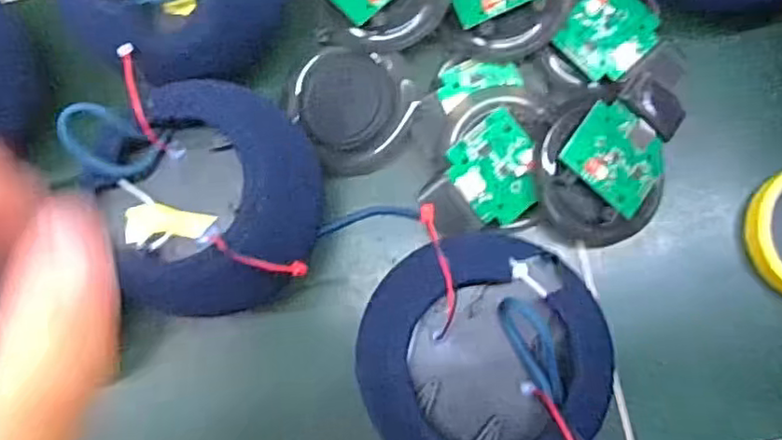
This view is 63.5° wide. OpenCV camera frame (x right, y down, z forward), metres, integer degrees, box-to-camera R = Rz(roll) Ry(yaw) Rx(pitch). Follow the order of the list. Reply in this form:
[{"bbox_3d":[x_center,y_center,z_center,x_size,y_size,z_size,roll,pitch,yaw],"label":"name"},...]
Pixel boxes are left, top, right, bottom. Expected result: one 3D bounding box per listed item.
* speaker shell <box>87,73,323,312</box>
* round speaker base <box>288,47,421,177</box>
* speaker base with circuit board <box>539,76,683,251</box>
[{"bbox_3d":[-0.100,-0.009,0.365,0.116,0.083,0.113,0,82,3],"label":"speaker shell"},{"bbox_3d":[-0.024,-0.075,0.415,0.075,0.016,0.085,-34,82,-2],"label":"round speaker base"},{"bbox_3d":[0.136,-0.038,0.403,0.082,0.041,0.106,12,82,4],"label":"speaker base with circuit board"}]

